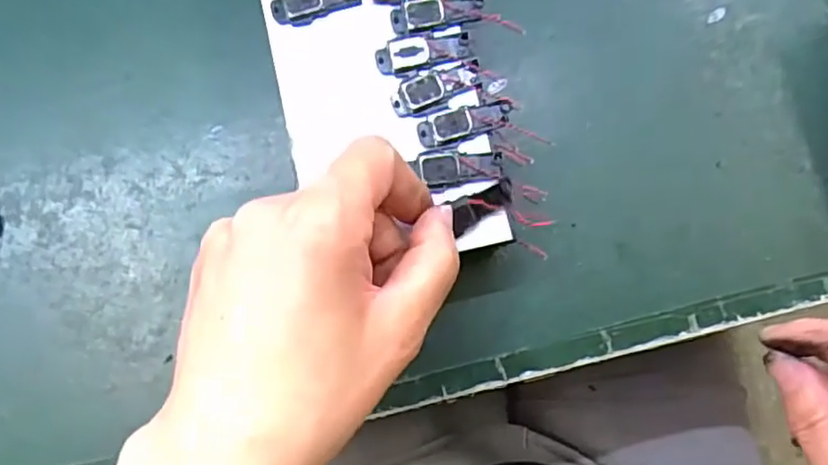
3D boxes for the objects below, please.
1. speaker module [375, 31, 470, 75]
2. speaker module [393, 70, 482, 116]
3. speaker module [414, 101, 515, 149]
[{"bbox_3d":[0.004,-0.076,0.274,0.040,0.006,0.014,-12,81,-1],"label":"speaker module"},{"bbox_3d":[0.009,-0.060,0.271,0.037,0.005,0.014,-18,81,-2],"label":"speaker module"},{"bbox_3d":[0.022,-0.045,0.270,0.040,0.005,0.013,-14,81,-1],"label":"speaker module"}]

